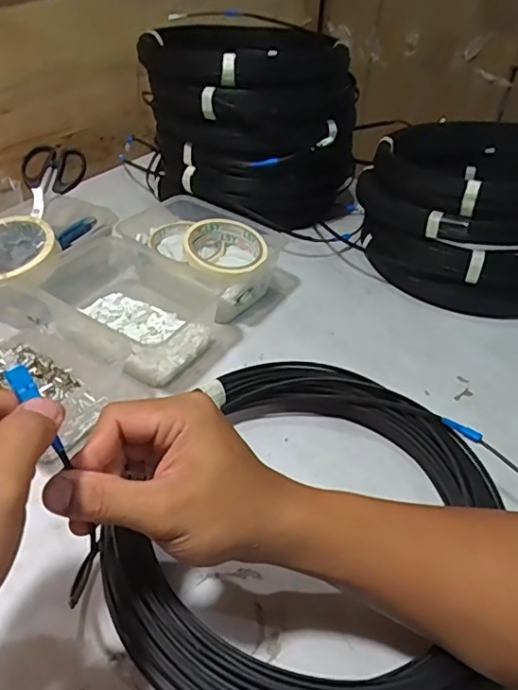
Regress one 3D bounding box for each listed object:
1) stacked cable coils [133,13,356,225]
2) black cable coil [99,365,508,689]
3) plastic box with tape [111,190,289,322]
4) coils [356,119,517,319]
[{"bbox_3d":[-0.008,-0.327,0.781,0.283,0.189,0.266,2,39,-2],"label":"stacked cable coils"},{"bbox_3d":[0.042,0.130,0.392,0.236,0.054,0.271,16,41,12],"label":"black cable coil"},{"bbox_3d":[-0.065,-0.103,0.640,0.156,0.074,0.115,26,44,26],"label":"plastic box with tape"},{"bbox_3d":[0.292,-0.178,0.702,0.269,0.155,0.299,26,44,25],"label":"coils"}]

